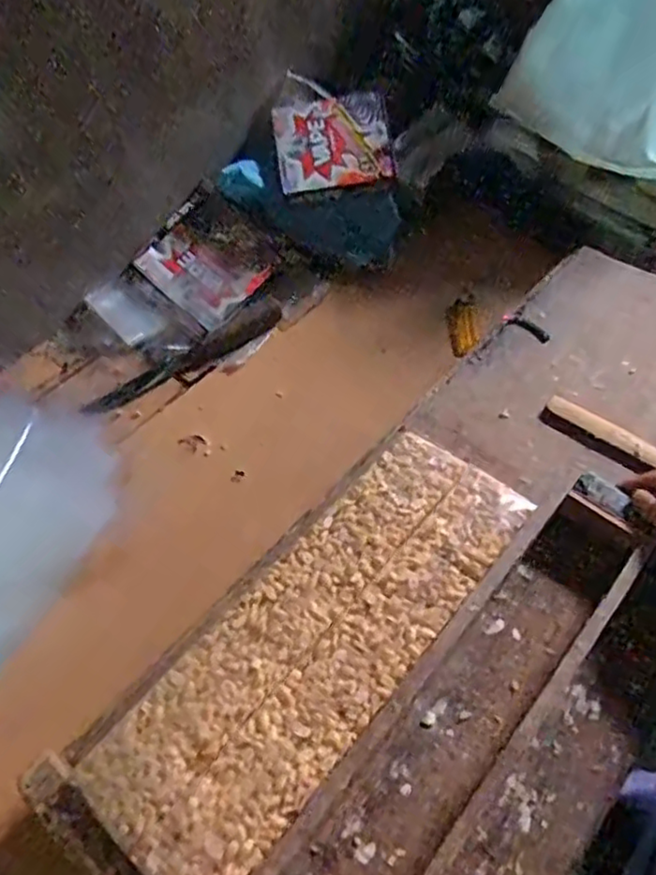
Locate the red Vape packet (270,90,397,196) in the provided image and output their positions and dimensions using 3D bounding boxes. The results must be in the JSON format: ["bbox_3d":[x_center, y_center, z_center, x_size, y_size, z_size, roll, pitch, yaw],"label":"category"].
[{"bbox_3d":[0.006,-0.365,0.774,0.135,0.022,0.132,-7,76,-2],"label":"red Vape packet"}]

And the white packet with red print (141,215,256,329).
[{"bbox_3d":[-0.146,-0.224,0.779,0.141,0.026,0.137,41,80,8],"label":"white packet with red print"}]

